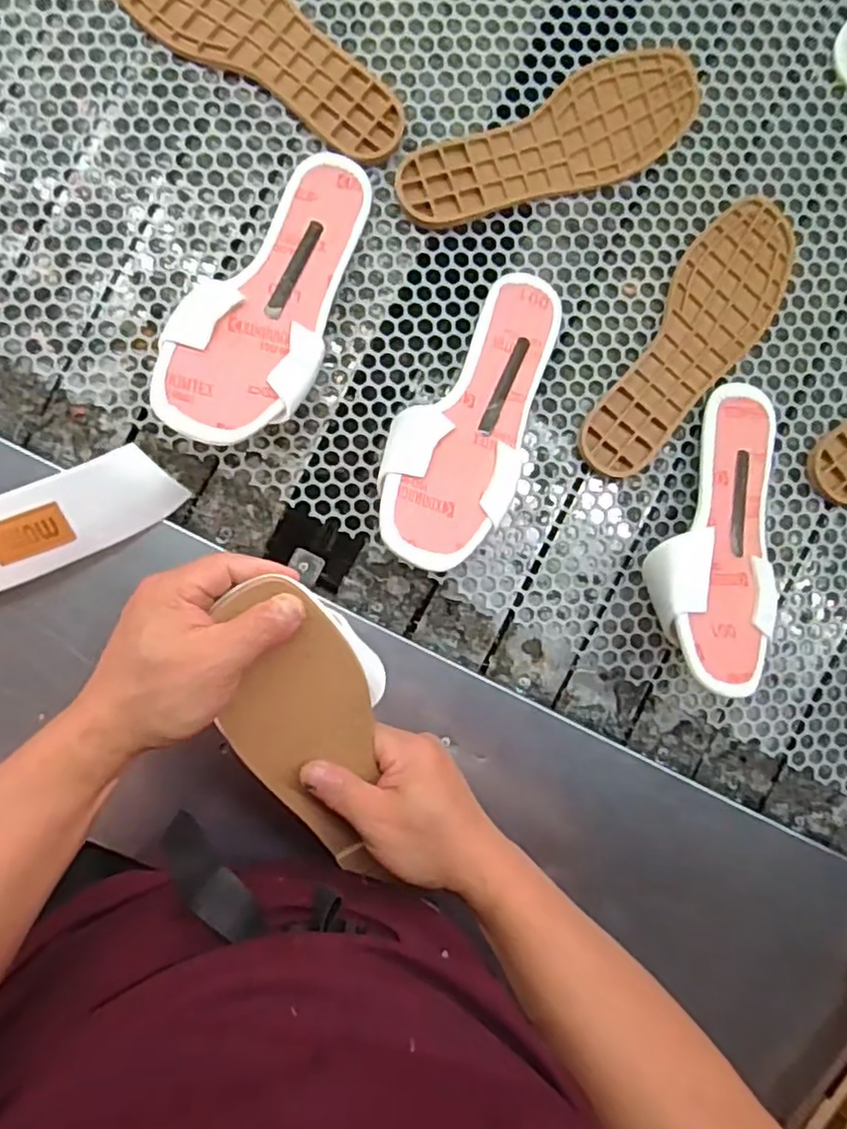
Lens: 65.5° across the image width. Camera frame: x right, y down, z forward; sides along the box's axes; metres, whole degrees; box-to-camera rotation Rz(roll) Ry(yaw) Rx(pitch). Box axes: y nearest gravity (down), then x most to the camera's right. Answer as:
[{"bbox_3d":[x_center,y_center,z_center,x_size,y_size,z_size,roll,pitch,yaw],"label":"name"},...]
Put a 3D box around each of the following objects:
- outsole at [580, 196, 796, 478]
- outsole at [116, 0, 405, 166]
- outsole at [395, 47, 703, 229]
[{"bbox_3d":[0.222,-0.182,0.536,0.086,0.013,0.256,31,89,-4],"label":"outsole"},{"bbox_3d":[-0.126,-0.406,0.507,0.256,0.008,0.085,31,89,-4],"label":"outsole"},{"bbox_3d":[0.105,-0.331,0.523,0.256,0.012,0.086,-28,93,-3],"label":"outsole"}]

